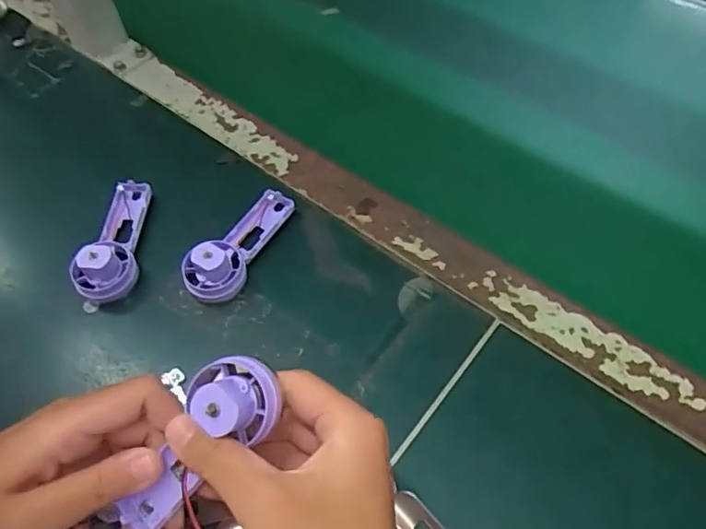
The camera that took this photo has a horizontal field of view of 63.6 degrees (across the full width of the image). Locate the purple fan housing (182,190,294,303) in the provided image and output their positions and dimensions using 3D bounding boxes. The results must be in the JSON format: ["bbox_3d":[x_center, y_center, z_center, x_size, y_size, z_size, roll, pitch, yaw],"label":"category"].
[{"bbox_3d":[-0.073,-0.014,0.381,0.034,0.030,0.092,32,63,21],"label":"purple fan housing"}]

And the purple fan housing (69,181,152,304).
[{"bbox_3d":[-0.162,-0.019,0.387,0.035,0.035,0.091,-1,56,1],"label":"purple fan housing"}]

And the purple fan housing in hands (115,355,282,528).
[{"bbox_3d":[-0.071,0.080,0.251,0.093,0.030,0.034,-50,58,18],"label":"purple fan housing in hands"}]

